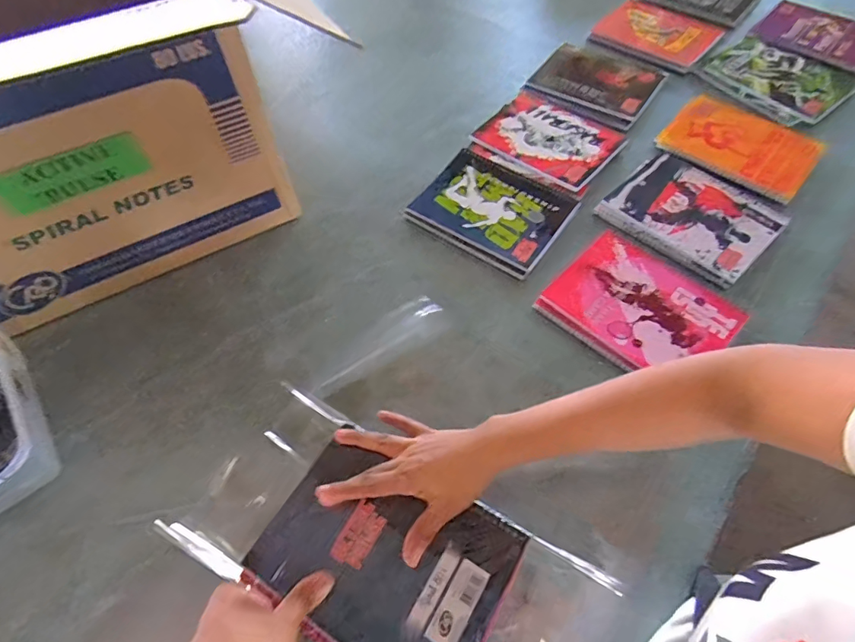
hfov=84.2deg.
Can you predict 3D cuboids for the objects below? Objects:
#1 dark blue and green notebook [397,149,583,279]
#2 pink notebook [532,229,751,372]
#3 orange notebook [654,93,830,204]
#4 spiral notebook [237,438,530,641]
[{"bbox_3d":[0.092,-0.158,0.649,0.190,0.013,0.161,33,64,19],"label":"dark blue and green notebook"},{"bbox_3d":[0.252,-0.018,0.560,0.189,0.013,0.157,38,66,21],"label":"pink notebook"},{"bbox_3d":[0.474,-0.273,0.713,0.201,0.010,0.159,35,65,20],"label":"orange notebook"},{"bbox_3d":[-0.037,0.200,0.398,0.194,0.021,0.148,25,63,19],"label":"spiral notebook"}]

